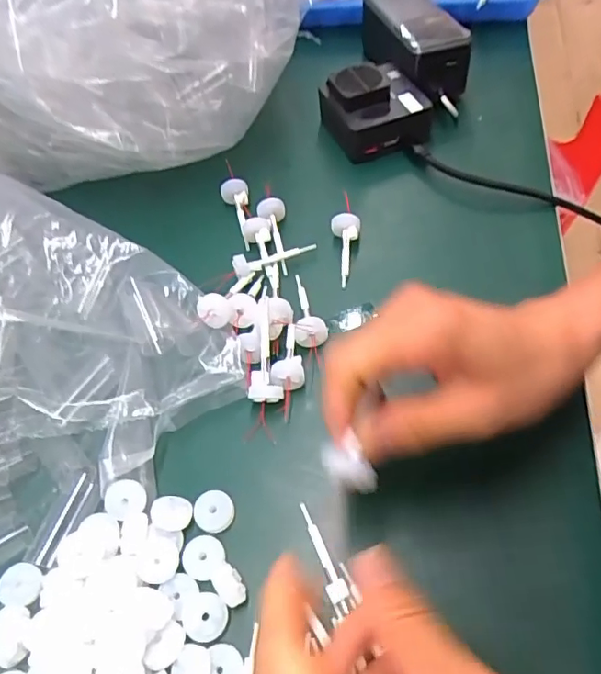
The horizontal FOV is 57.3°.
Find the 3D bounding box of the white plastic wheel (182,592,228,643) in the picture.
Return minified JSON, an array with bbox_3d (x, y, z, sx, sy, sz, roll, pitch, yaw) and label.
[{"bbox_3d":[-0.045,0.131,0.258,0.021,0.004,0.020,-2,54,3],"label":"white plastic wheel"}]

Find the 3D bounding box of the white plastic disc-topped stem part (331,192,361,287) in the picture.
[{"bbox_3d":[0.032,-0.067,0.390,0.019,0.018,0.068,0,67,4],"label":"white plastic disc-topped stem part"}]

